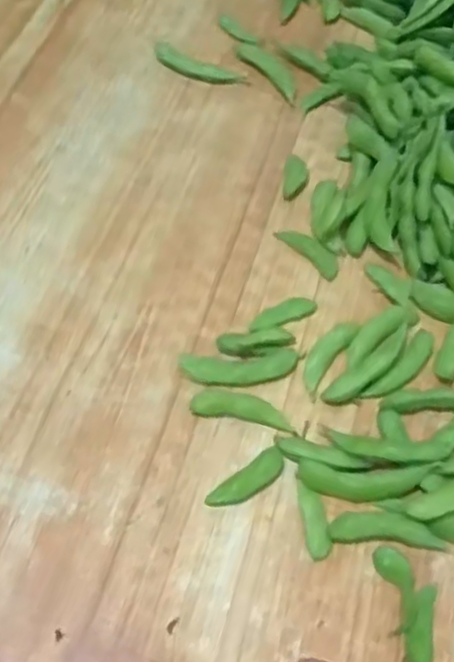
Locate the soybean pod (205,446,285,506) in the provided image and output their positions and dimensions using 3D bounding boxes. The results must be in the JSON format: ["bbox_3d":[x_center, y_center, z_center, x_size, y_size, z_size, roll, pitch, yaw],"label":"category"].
[{"bbox_3d":[0.010,0.068,0.315,0.039,0.005,0.012,-32,63,-21],"label":"soybean pod"}]

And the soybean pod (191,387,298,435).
[{"bbox_3d":[0.008,0.036,0.335,0.049,0.006,0.015,11,57,5],"label":"soybean pod"}]

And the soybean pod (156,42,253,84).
[{"bbox_3d":[-0.019,-0.175,0.470,0.064,0.010,0.017,21,58,11],"label":"soybean pod"}]

